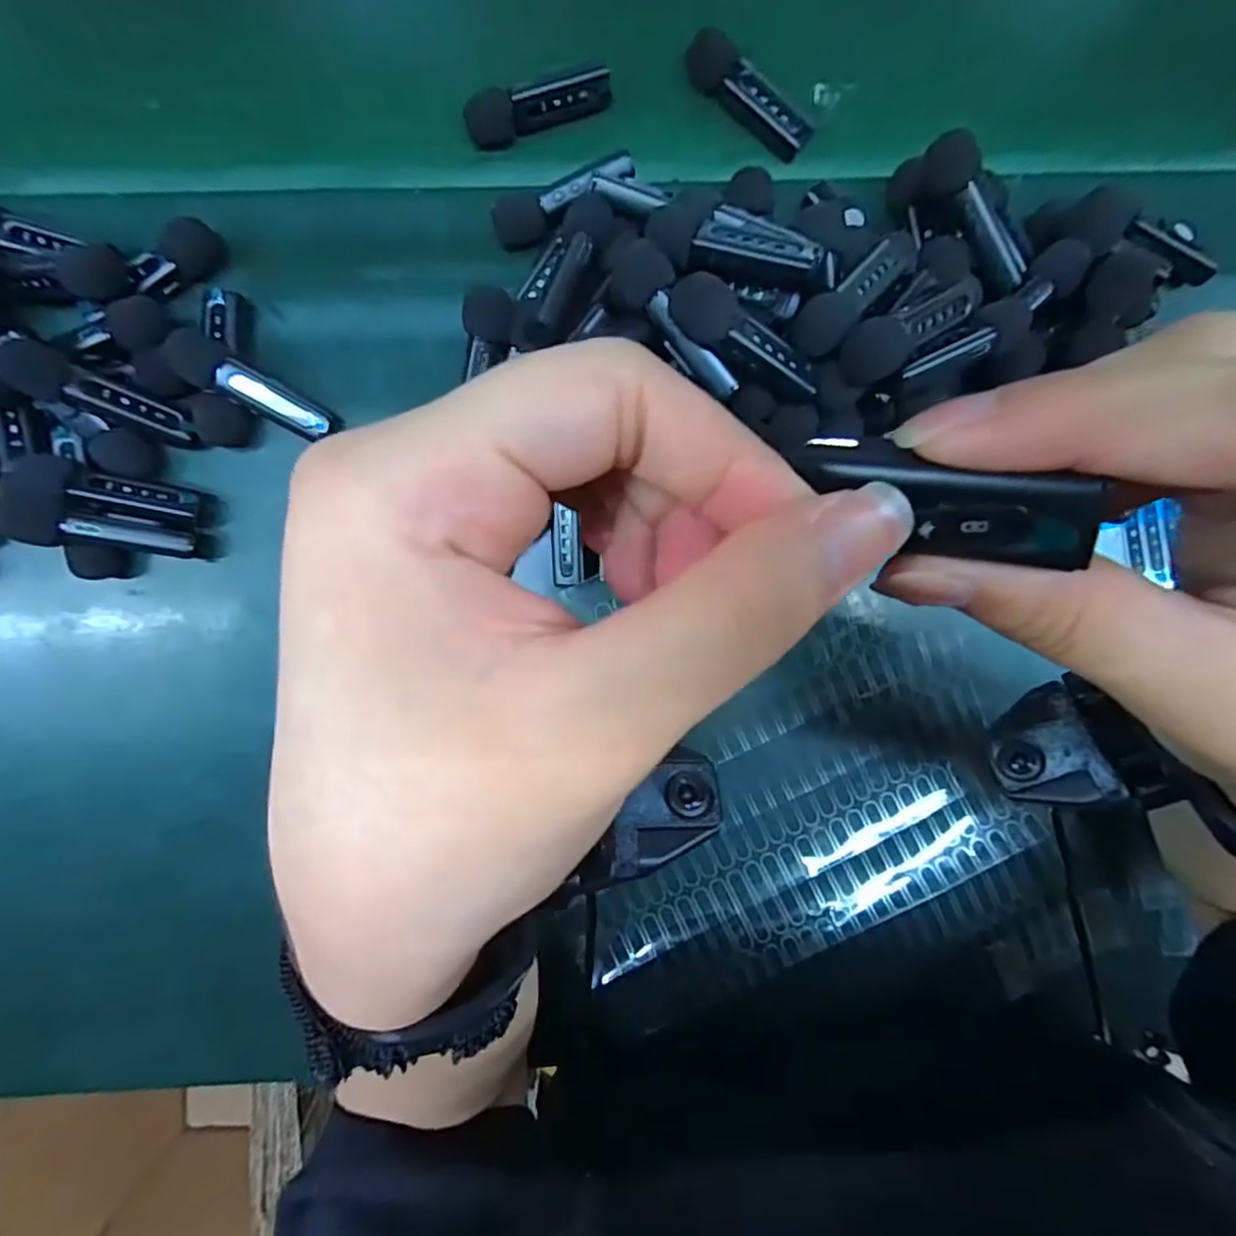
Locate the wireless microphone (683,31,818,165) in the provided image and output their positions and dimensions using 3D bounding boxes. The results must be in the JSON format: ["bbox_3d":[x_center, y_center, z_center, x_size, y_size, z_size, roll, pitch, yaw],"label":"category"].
[{"bbox_3d":[0.059,-0.238,0.296,0.021,0.015,0.069,-45,92,-3],"label":"wireless microphone"}]

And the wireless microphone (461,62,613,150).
[{"bbox_3d":[-0.036,-0.230,0.293,0.065,0.017,0.015,-18,90,-3],"label":"wireless microphone"}]

